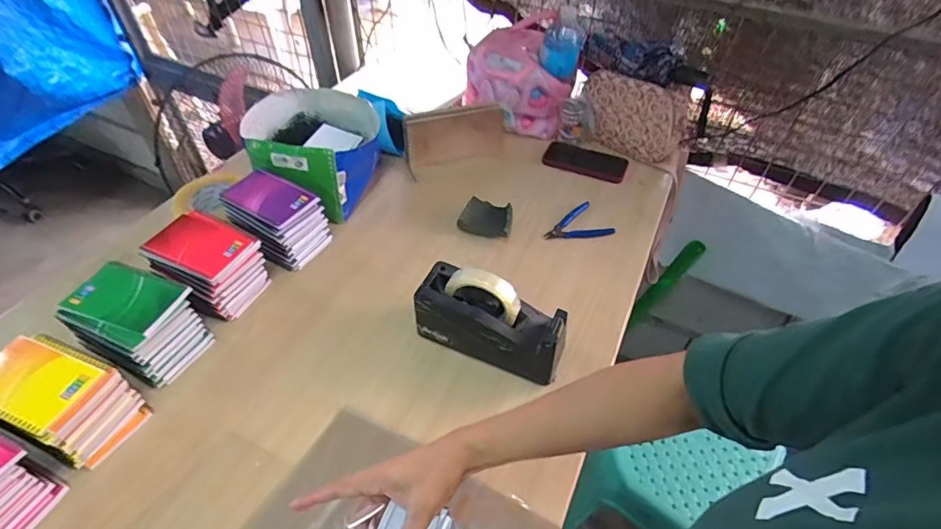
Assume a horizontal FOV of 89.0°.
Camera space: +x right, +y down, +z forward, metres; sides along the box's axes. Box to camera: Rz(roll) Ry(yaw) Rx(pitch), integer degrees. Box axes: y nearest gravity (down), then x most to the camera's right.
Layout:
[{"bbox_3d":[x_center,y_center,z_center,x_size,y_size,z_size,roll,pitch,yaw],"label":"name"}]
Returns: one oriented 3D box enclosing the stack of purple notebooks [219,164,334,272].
[{"bbox_3d":[-0.330,-0.076,0.807,0.141,0.105,0.117,28,52,24],"label":"stack of purple notebooks"}]

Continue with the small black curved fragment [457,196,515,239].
[{"bbox_3d":[0.033,-0.088,0.878,0.092,0.035,0.079,14,48,13],"label":"small black curved fragment"}]

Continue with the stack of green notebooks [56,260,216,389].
[{"bbox_3d":[-0.463,0.084,0.666,0.146,0.107,0.115,18,49,16],"label":"stack of green notebooks"}]

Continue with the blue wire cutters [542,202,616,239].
[{"bbox_3d":[0.209,-0.064,0.886,0.128,0.014,0.087,-34,55,-29],"label":"blue wire cutters"}]

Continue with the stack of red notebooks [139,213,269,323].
[{"bbox_3d":[-0.400,0.003,0.734,0.134,0.106,0.110,23,50,20],"label":"stack of red notebooks"}]

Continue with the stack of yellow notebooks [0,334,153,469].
[{"bbox_3d":[-0.504,0.167,0.588,0.152,0.102,0.100,17,48,15],"label":"stack of yellow notebooks"}]

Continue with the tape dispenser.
[{"bbox_3d":[0.029,0.077,0.680,0.211,0.143,0.074,18,48,16],"label":"tape dispenser"}]

